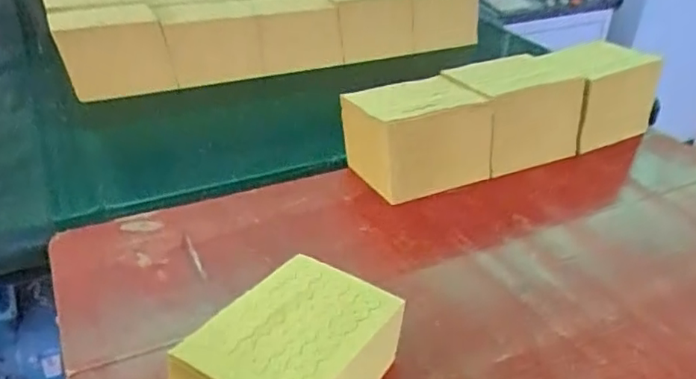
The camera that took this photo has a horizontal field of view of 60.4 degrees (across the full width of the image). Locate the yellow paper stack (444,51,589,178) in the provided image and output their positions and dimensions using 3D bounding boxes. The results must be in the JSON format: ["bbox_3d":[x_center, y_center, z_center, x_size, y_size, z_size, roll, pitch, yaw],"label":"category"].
[{"bbox_3d":[0.237,-0.108,0.869,0.187,0.122,0.127,-13,35,-22],"label":"yellow paper stack"}]

